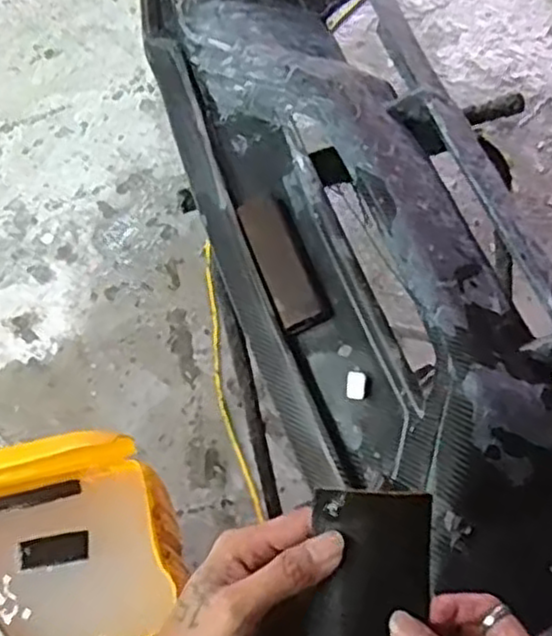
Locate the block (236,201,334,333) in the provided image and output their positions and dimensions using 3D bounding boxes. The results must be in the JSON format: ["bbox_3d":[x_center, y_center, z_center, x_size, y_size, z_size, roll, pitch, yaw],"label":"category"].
[{"bbox_3d":[0.007,-0.059,0.740,0.049,0.028,0.146,-20,65,-10],"label":"block"}]

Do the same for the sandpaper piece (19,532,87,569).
[{"bbox_3d":[-0.300,0.315,0.988,0.091,0.006,0.037,-8,71,-3],"label":"sandpaper piece"}]

